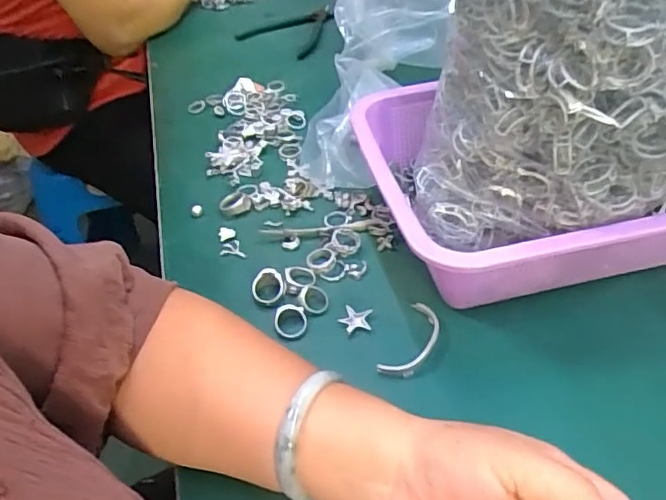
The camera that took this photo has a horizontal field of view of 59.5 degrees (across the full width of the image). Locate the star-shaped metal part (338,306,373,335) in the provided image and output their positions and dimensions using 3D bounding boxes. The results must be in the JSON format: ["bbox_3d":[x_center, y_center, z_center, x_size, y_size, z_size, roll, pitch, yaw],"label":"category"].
[{"bbox_3d":[0.016,0.051,0.422,0.023,0.004,0.021,10,46,17],"label":"star-shaped metal part"}]

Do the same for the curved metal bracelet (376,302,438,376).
[{"bbox_3d":[0.056,0.062,0.403,0.025,0.007,0.068,17,48,23],"label":"curved metal bracelet"}]

